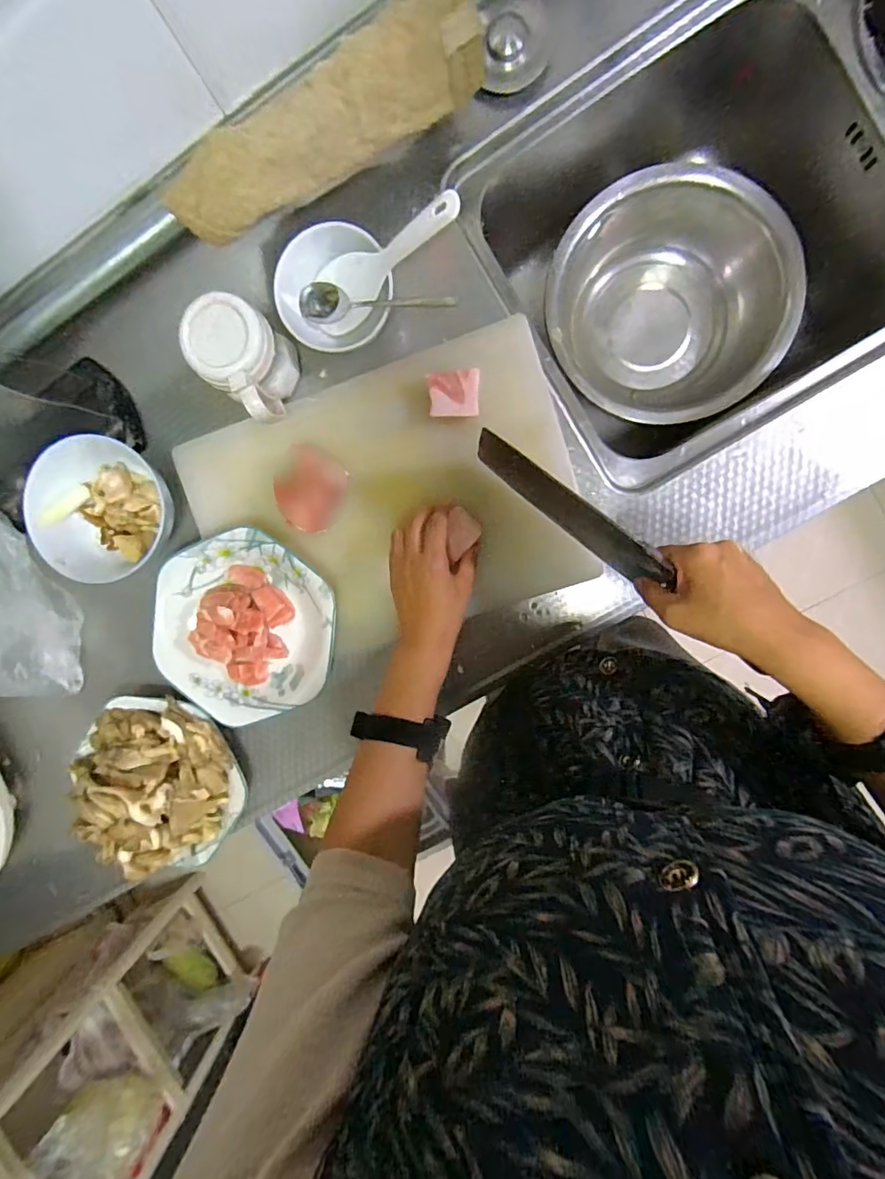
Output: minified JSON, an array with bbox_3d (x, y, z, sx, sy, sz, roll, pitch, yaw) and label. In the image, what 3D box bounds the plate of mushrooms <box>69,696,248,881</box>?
[{"bbox_3d":[-0.321,0.218,0.553,0.187,0.091,0.202,-35,92,8],"label":"plate of mushrooms"}]

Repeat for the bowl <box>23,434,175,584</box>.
[{"bbox_3d":[-0.348,-0.082,0.537,0.139,0.065,0.144,1,96,6],"label":"bowl"}]

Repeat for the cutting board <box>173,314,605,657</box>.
[{"bbox_3d":[-0.059,-0.085,0.538,0.389,0.022,0.266,-18,98,7],"label":"cutting board"}]

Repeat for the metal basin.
[{"bbox_3d":[0.274,-0.357,0.635,0.270,0.125,0.247,1,96,6],"label":"metal basin"}]

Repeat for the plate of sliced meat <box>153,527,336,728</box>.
[{"bbox_3d":[-0.210,0.040,0.547,0.199,0.038,0.193,1,96,6],"label":"plate of sliced meat"}]

